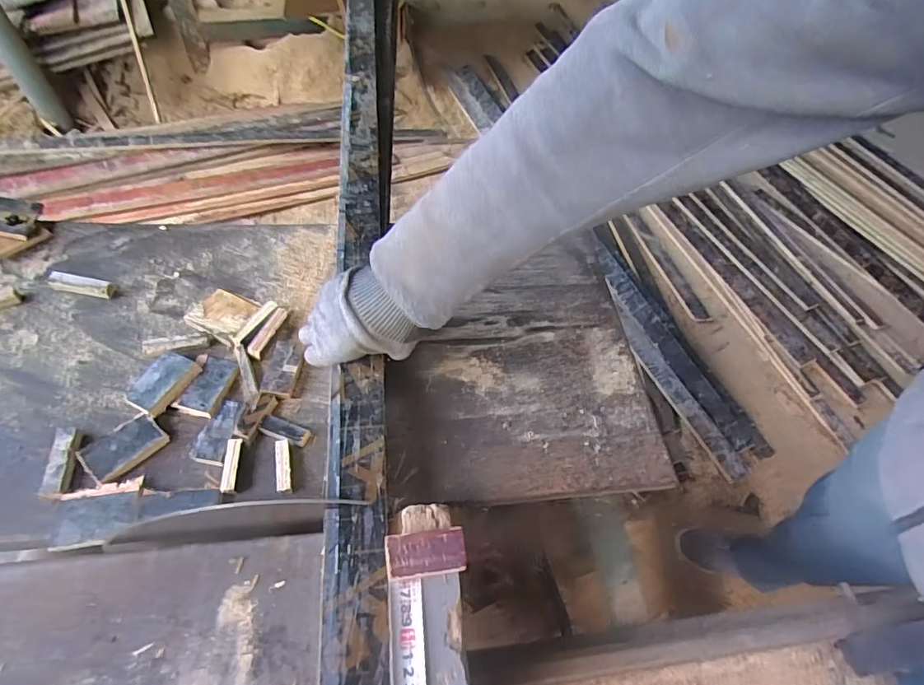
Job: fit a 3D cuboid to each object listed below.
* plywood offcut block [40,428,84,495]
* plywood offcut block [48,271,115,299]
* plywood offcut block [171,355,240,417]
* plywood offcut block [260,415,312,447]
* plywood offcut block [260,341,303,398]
[{"bbox_3d":[-0.357,0.105,0.442,0.021,0.010,0.060,-9,59,-2],"label":"plywood offcut block"},{"bbox_3d":[-0.421,-0.064,0.545,0.063,0.017,0.017,12,59,-10],"label":"plywood offcut block"},{"bbox_3d":[-0.257,0.043,0.502,0.038,0.014,0.063,9,60,9],"label":"plywood offcut block"},{"bbox_3d":[-0.174,0.087,0.486,0.048,0.012,0.017,23,62,1],"label":"plywood offcut block"},{"bbox_3d":[-0.190,0.029,0.528,0.036,0.019,0.063,2,59,5],"label":"plywood offcut block"}]

